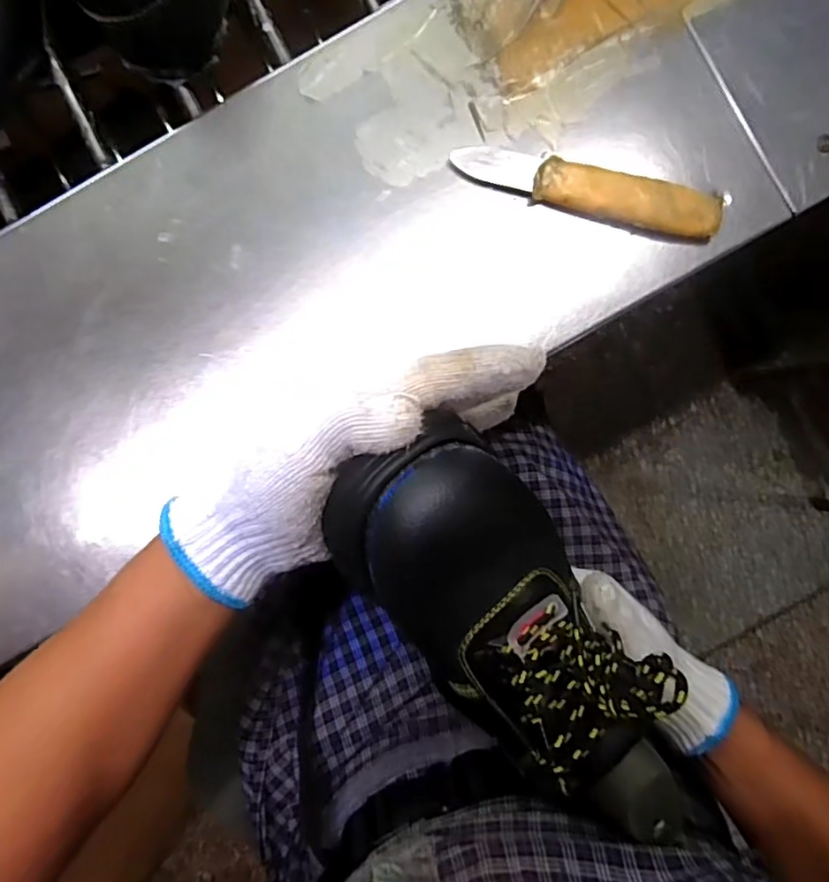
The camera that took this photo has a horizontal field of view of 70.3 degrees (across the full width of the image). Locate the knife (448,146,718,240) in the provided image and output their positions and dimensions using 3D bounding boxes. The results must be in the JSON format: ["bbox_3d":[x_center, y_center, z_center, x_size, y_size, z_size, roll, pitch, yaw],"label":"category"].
[{"bbox_3d":[0.105,-0.153,0.357,0.160,0.014,0.027,15,89,1],"label":"knife"}]

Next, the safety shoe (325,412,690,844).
[{"bbox_3d":[0.055,0.095,0.289,0.088,0.092,0.229,-38,98,0],"label":"safety shoe"}]

